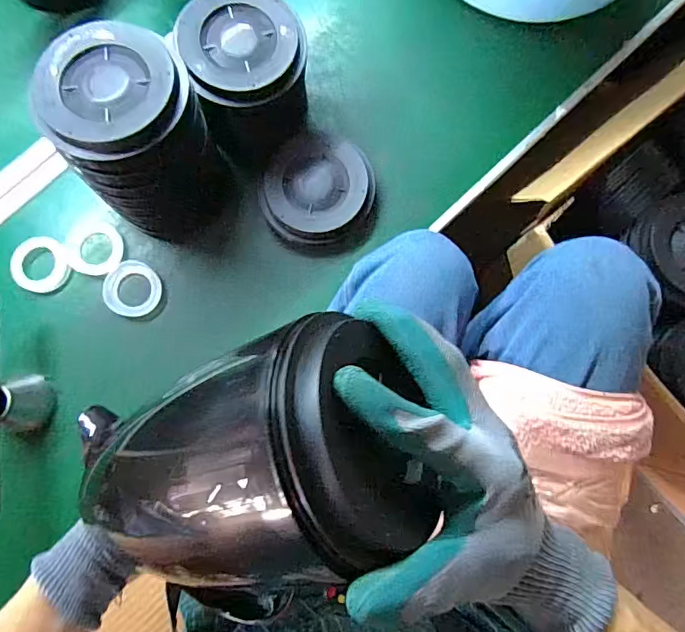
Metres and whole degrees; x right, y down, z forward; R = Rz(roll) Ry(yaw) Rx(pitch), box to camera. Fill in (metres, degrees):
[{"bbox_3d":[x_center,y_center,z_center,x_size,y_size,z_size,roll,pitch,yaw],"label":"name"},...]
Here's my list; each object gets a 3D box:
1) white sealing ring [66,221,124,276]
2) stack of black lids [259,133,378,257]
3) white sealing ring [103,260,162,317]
[{"bbox_3d":[-0.264,-0.074,0.522,0.054,0.006,0.056,0,82,2],"label":"white sealing ring"},{"bbox_3d":[-0.026,-0.131,0.527,0.120,0.039,0.127,-12,81,0],"label":"stack of black lids"},{"bbox_3d":[-0.221,-0.029,0.519,0.055,0.004,0.058,30,83,-11],"label":"white sealing ring"}]

